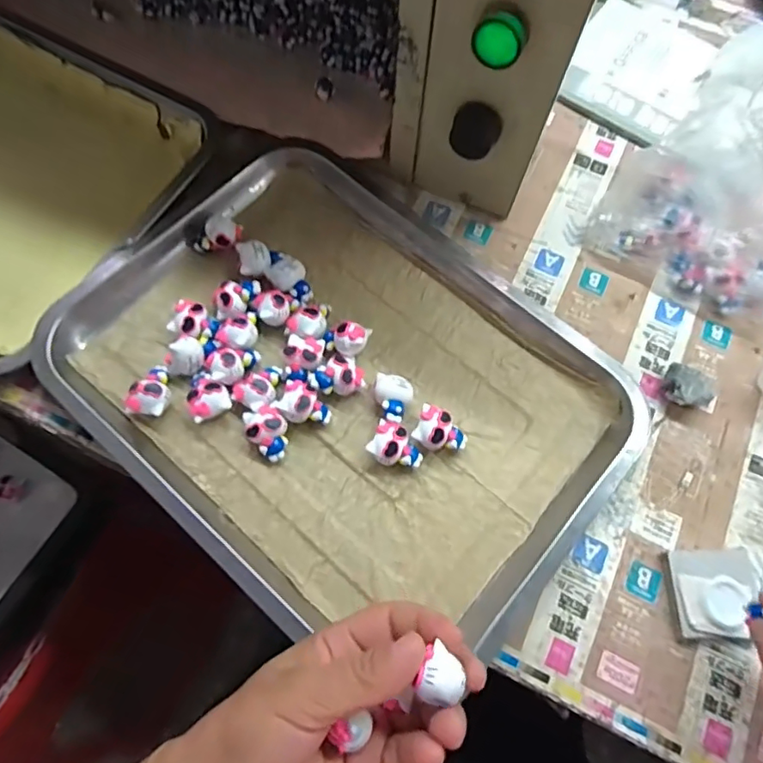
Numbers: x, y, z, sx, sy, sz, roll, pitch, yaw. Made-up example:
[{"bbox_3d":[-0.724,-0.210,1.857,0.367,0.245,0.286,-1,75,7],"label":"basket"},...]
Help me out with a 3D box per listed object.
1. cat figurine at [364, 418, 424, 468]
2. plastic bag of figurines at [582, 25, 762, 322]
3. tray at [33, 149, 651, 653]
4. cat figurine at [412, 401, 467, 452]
[{"bbox_3d":[0.010,0.043,0.343,0.034,0.022,0.025,25,71,7],"label":"cat figurine"},{"bbox_3d":[0.247,-0.125,0.373,0.150,0.113,0.107,43,74,12],"label":"plastic bag of figurines"},{"bbox_3d":[-0.026,0.000,0.359,0.334,0.024,0.256,41,74,12],"label":"tray"},{"bbox_3d":[0.039,0.033,0.348,0.034,0.022,0.026,23,71,6],"label":"cat figurine"}]

